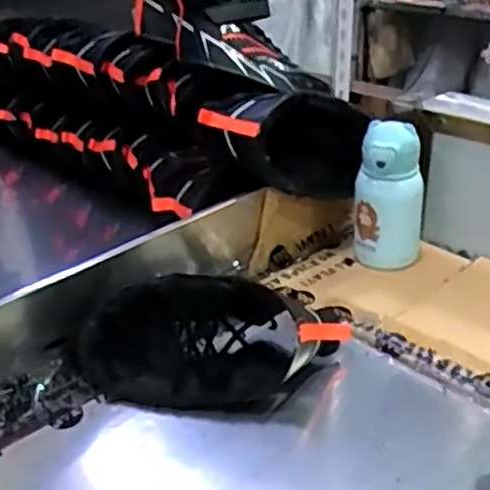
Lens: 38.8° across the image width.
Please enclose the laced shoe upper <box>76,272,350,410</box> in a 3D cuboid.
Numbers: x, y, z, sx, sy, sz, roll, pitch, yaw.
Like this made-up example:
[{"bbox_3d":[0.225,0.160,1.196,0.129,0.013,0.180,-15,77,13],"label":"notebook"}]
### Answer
[{"bbox_3d":[-0.034,0.087,0.666,0.263,0.096,0.118,-6,29,-4],"label":"laced shoe upper"}]

